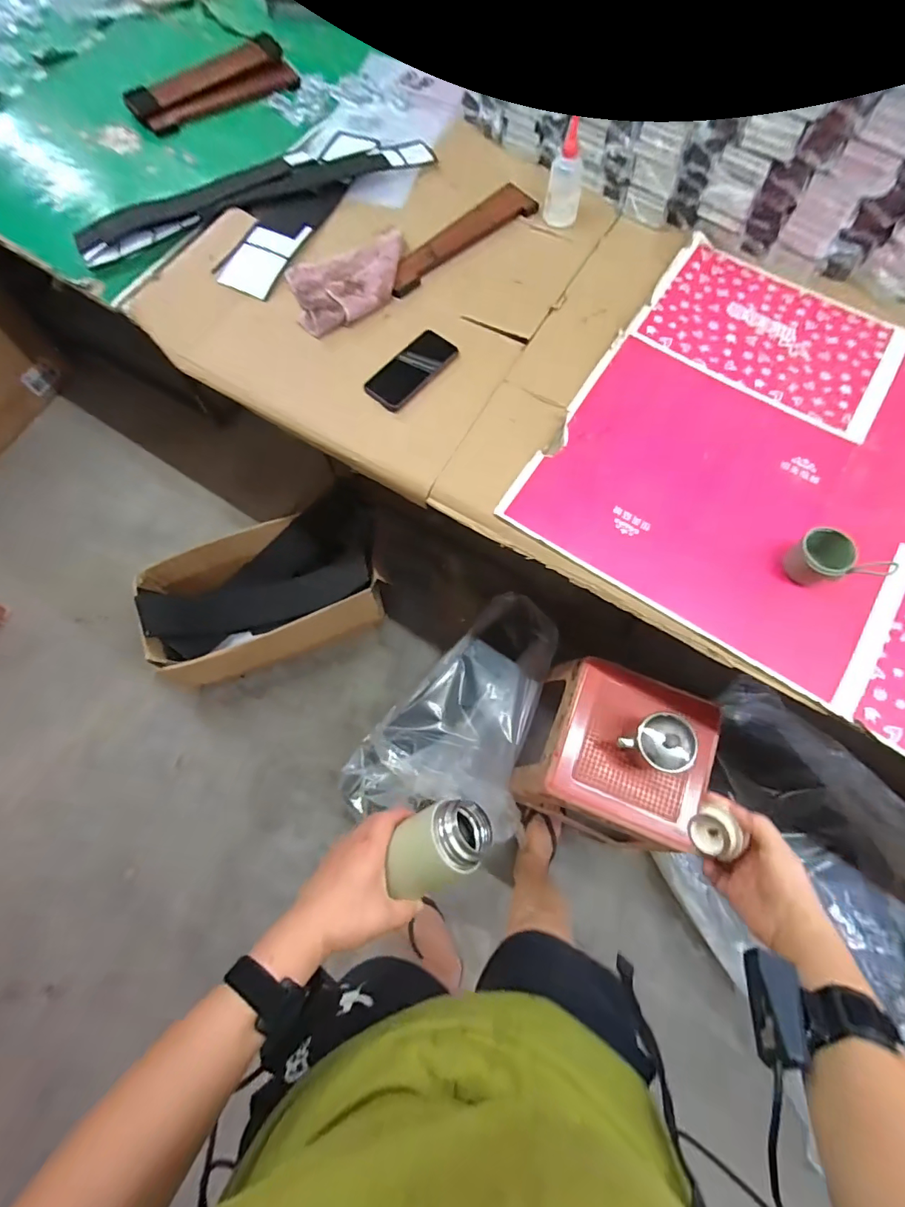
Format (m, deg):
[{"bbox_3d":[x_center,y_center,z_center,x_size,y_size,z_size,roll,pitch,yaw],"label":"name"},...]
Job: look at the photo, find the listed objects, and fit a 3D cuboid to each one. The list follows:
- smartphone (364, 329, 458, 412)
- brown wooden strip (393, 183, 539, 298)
[{"bbox_3d":[-0.068,-0.400,0.818,0.080,0.011,0.167,36,75,11],"label":"smartphone"},{"bbox_3d":[0.021,-0.686,0.909,0.086,0.016,0.359,42,76,13],"label":"brown wooden strip"}]

